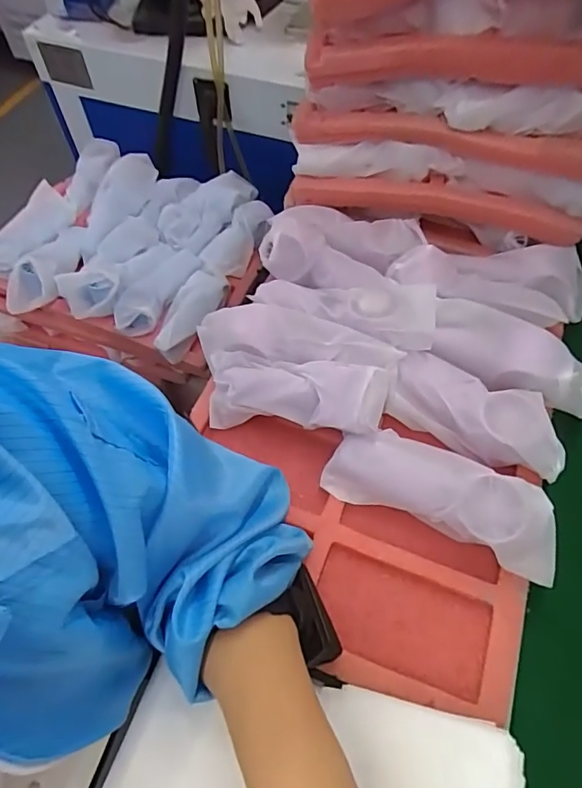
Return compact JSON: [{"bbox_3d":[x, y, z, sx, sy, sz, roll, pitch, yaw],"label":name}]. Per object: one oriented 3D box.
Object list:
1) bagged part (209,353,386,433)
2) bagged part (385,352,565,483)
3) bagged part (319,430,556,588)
[{"bbox_3d":[-0.001,-0.002,0.440,0.168,0.043,0.057,3,56,24],"label":"bagged part"},{"bbox_3d":[0.171,0.014,0.442,0.154,0.048,0.070,25,62,14],"label":"bagged part"},{"bbox_3d":[0.126,0.080,0.396,0.189,0.043,0.072,19,60,11],"label":"bagged part"}]

